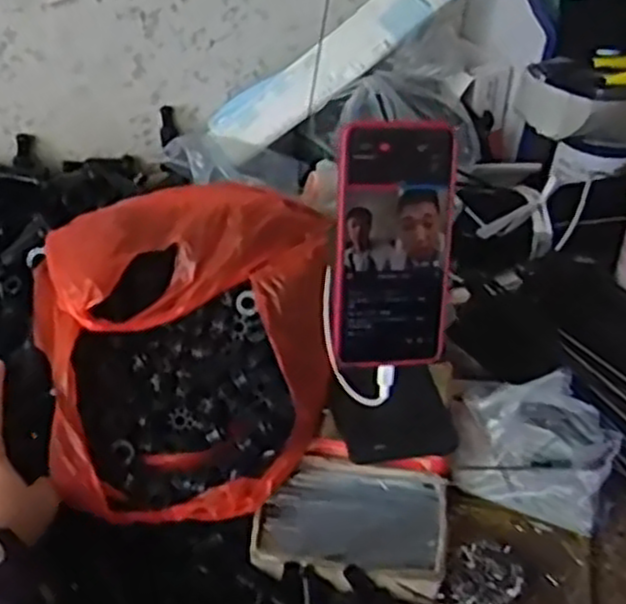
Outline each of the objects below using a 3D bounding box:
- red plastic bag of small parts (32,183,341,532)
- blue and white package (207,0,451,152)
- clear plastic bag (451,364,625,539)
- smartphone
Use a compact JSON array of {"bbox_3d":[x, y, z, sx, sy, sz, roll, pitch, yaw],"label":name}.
[{"bbox_3d":[-0.089,0.021,0.565,0.213,0.083,0.265,-2,43,-6],"label":"red plastic bag of small parts"},{"bbox_3d":[0.031,-0.257,0.794,0.306,0.039,0.066,-37,51,-1],"label":"blue and white package"},{"bbox_3d":[0.161,0.103,0.572,0.116,0.070,0.085,16,44,13],"label":"clear plastic bag"},{"bbox_3d":[0.055,-0.036,0.515,0.083,0.161,0.007,-4,16,-11],"label":"smartphone"}]

